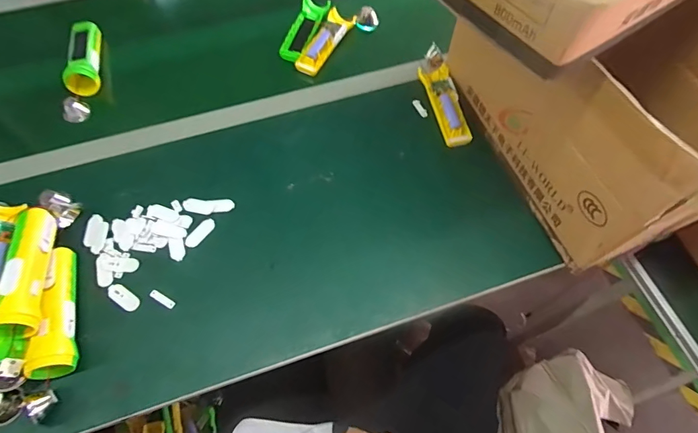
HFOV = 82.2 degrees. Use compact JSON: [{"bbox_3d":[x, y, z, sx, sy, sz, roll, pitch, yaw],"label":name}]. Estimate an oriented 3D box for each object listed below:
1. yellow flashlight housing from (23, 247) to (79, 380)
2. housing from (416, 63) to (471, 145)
[{"bbox_3d":[-0.366,0.116,0.508,0.042,0.051,0.159,-15,55,-6],"label":"yellow flashlight housing"},{"bbox_3d":[0.165,-0.193,0.680,0.051,0.025,0.162,-11,63,-6],"label":"housing"}]

